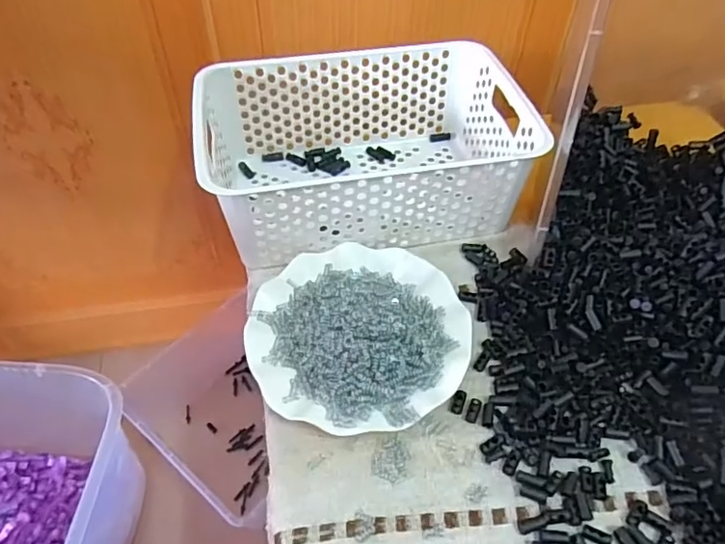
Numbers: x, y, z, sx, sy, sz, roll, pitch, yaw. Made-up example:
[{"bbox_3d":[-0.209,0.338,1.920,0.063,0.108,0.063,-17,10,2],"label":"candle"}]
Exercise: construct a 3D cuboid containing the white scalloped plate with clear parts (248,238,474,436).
[{"bbox_3d":[-0.003,0.040,0.457,0.177,0.037,0.178,1,50,-1],"label":"white scalloped plate with clear parts"}]

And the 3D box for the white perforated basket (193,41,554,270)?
[{"bbox_3d":[-0.001,-0.122,0.561,0.299,0.111,0.199,-10,51,-10],"label":"white perforated basket"}]

